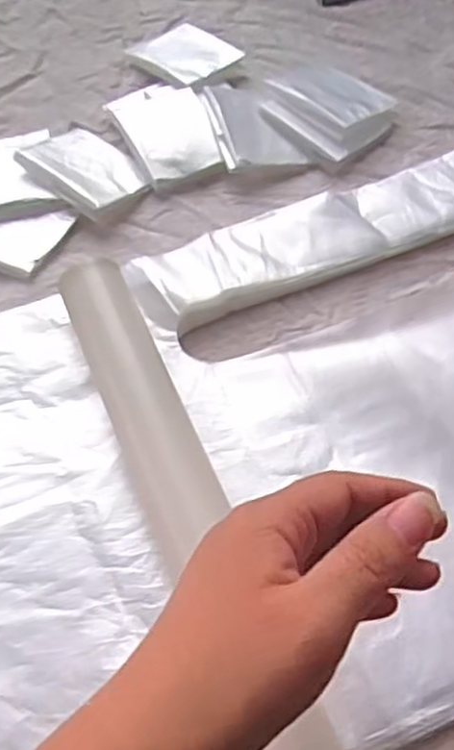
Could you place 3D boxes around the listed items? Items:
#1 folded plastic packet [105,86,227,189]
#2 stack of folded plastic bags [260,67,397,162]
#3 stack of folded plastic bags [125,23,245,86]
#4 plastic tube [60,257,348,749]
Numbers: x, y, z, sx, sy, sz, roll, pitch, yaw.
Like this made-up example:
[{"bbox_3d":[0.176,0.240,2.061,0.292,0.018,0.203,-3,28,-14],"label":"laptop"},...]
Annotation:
[{"bbox_3d":[-0.046,-0.179,0.538,0.062,0.016,0.100,-17,59,-8],"label":"folded plastic packet"},{"bbox_3d":[0.074,-0.198,0.543,0.087,0.020,0.079,35,66,22],"label":"stack of folded plastic bags"},{"bbox_3d":[-0.035,-0.257,0.590,0.060,0.014,0.078,-41,65,-20],"label":"stack of folded plastic bags"},{"bbox_3d":[-0.013,0.079,0.363,0.045,0.029,0.382,-21,60,-10],"label":"plastic tube"}]

